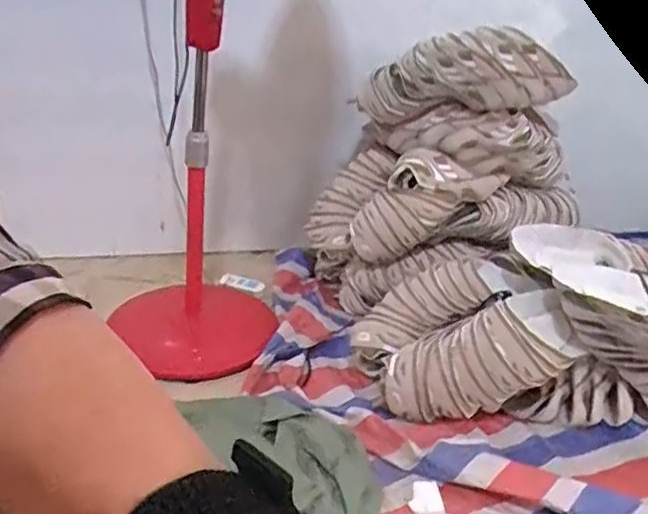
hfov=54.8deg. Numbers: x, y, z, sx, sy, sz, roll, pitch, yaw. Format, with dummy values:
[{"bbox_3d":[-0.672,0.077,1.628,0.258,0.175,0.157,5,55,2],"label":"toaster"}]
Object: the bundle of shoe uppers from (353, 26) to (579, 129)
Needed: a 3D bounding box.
[{"bbox_3d":[0.346,-0.440,1.523,0.501,0.209,0.150,-6,24,7],"label":"bundle of shoe uppers"}]

